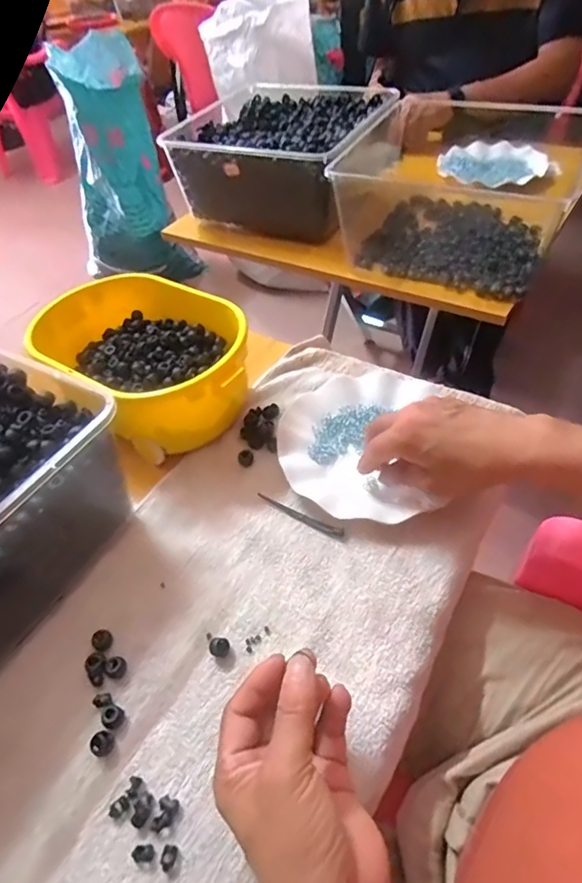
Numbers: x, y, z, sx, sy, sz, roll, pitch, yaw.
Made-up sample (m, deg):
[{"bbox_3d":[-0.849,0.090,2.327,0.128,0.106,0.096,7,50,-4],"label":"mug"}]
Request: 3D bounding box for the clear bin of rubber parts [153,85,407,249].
[{"bbox_3d":[-0.014,-0.474,0.877,0.300,0.134,0.291,15,51,19],"label":"clear bin of rubber parts"}]

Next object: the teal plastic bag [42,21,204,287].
[{"bbox_3d":[-0.513,-0.793,1.541,0.287,0.575,0.349,-27,50,-17],"label":"teal plastic bag"}]

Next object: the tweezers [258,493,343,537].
[{"bbox_3d":[0.008,0.067,0.476,0.089,0.009,0.008,22,54,25],"label":"tweezers"}]

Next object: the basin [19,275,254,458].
[{"bbox_3d":[-0.147,-0.083,0.558,0.245,0.100,0.156,32,59,31],"label":"basin"}]

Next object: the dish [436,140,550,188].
[{"bbox_3d":[0.352,-0.491,0.928,0.157,0.025,0.168,-4,48,4],"label":"dish"}]

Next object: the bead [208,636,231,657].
[{"bbox_3d":[-0.054,0.156,0.396,0.015,0.011,0.013,-30,51,-19],"label":"bead"}]

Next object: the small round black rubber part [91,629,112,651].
[{"bbox_3d":[-0.148,0.156,0.409,0.015,0.010,0.015,-4,48,4],"label":"small round black rubber part"}]

